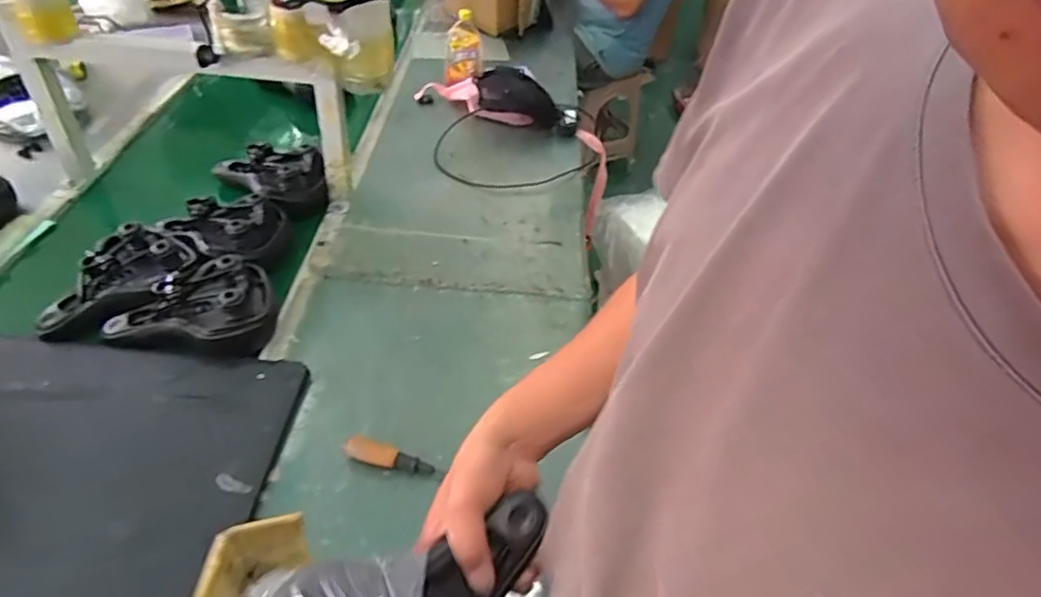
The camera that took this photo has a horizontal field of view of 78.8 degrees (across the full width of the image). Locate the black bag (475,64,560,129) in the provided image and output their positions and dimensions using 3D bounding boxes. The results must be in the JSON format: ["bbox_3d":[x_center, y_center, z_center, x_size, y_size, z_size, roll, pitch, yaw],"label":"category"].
[{"bbox_3d":[-0.009,-0.501,1.593,0.205,0.118,0.112,-5,43,-13],"label":"black bag"}]

